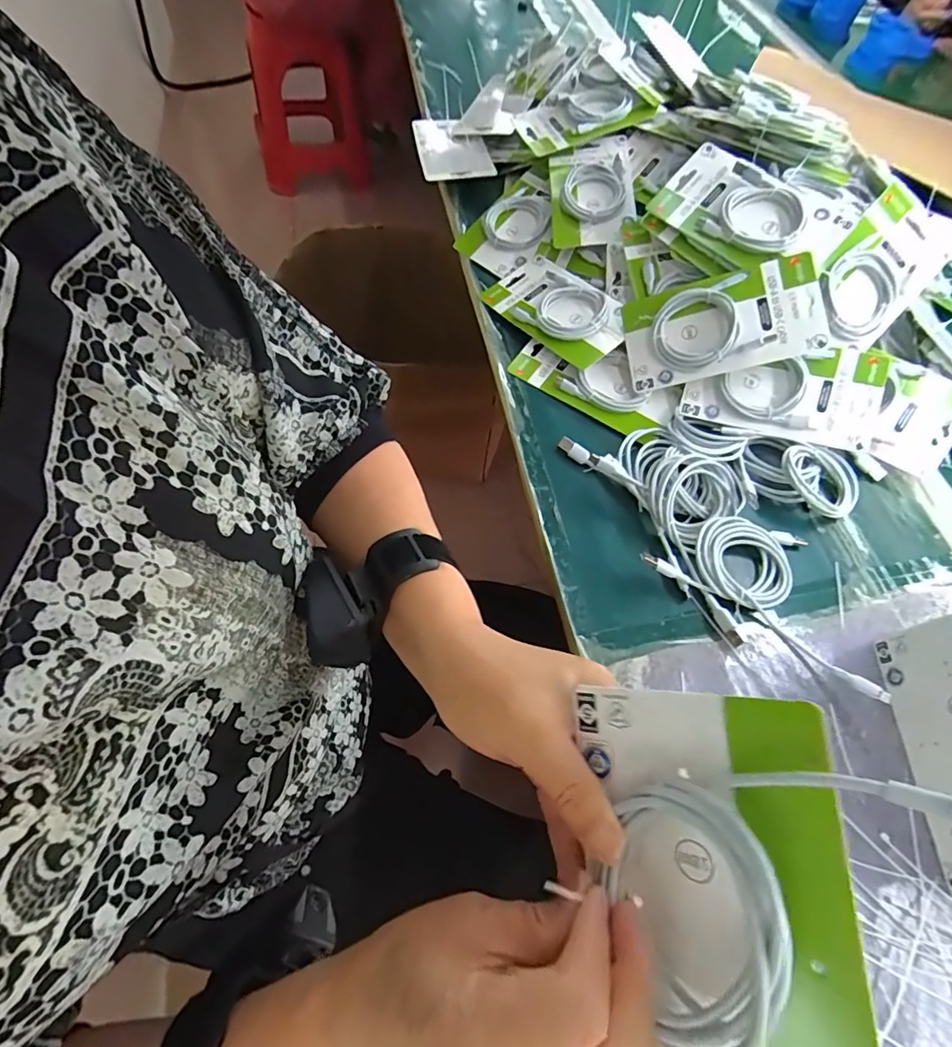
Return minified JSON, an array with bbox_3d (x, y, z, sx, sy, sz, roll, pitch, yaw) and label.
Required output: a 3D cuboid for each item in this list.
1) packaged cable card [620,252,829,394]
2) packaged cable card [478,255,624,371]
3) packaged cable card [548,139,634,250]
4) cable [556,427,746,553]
[{"bbox_3d":[0.246,-0.202,0.514,0.177,0.021,0.105,-10,84,18],"label":"packaged cable card"},{"bbox_3d":[0.093,-0.252,0.587,0.095,0.015,0.176,-43,62,-7],"label":"packaged cable card"},{"bbox_3d":[0.142,-0.412,0.634,0.098,0.022,0.158,-4,72,12],"label":"packaged cable card"},{"bbox_3d":[0.172,-0.056,0.488,0.165,0.032,0.099,37,64,17],"label":"cable"}]

